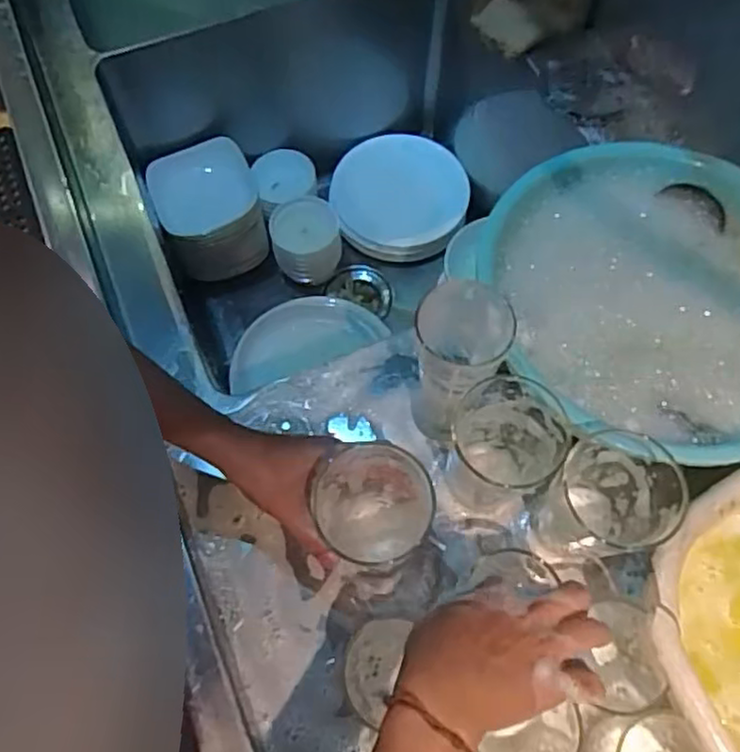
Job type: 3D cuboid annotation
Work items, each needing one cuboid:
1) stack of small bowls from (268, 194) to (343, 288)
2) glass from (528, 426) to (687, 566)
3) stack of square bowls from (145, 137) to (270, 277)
[{"bbox_3d":[-0.104,-0.217,1.080,0.105,0.082,0.107,-13,67,-5],"label":"stack of small bowls"},{"bbox_3d":[0.188,0.106,0.542,0.081,0.126,0.087,0,64,-1],"label":"glass"},{"bbox_3d":[-0.251,-0.255,1.049,0.151,0.134,0.154,-19,67,-8],"label":"stack of square bowls"}]

